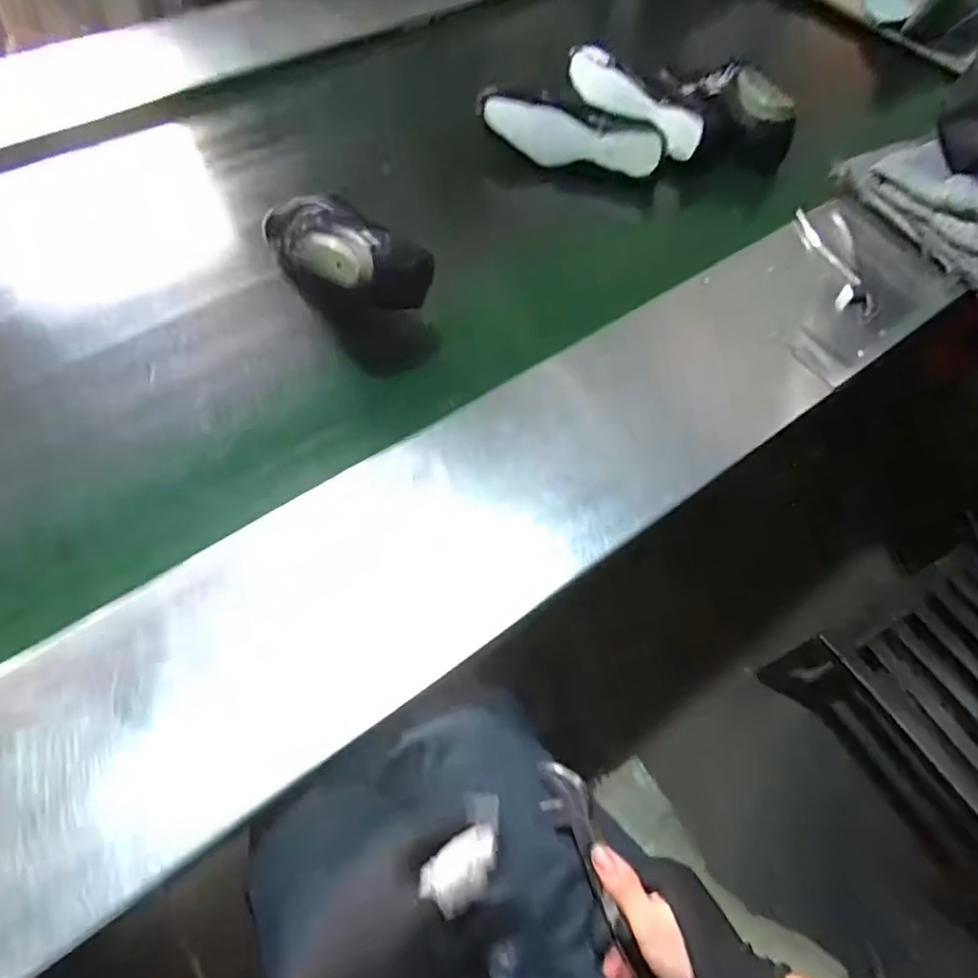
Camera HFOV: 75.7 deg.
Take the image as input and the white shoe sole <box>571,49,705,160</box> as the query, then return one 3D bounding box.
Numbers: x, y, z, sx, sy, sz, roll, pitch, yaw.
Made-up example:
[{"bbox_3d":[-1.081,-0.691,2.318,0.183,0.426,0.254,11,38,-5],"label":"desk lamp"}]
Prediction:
[{"bbox_3d":[0.205,-0.595,0.966,0.061,0.054,0.268,-34,66,-19],"label":"white shoe sole"}]

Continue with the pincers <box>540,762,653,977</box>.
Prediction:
[{"bbox_3d":[0.086,0.304,0.472,0.029,0.046,0.192,-19,73,-12],"label":"pincers"}]

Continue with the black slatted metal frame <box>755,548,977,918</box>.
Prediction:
[{"bbox_3d":[0.832,0.439,1.089,0.337,0.277,0.526,-24,63,-14],"label":"black slatted metal frame"}]

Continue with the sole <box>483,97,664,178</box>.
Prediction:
[{"bbox_3d":[0.118,-0.527,0.940,0.275,0.080,0.035,19,35,8],"label":"sole"}]

